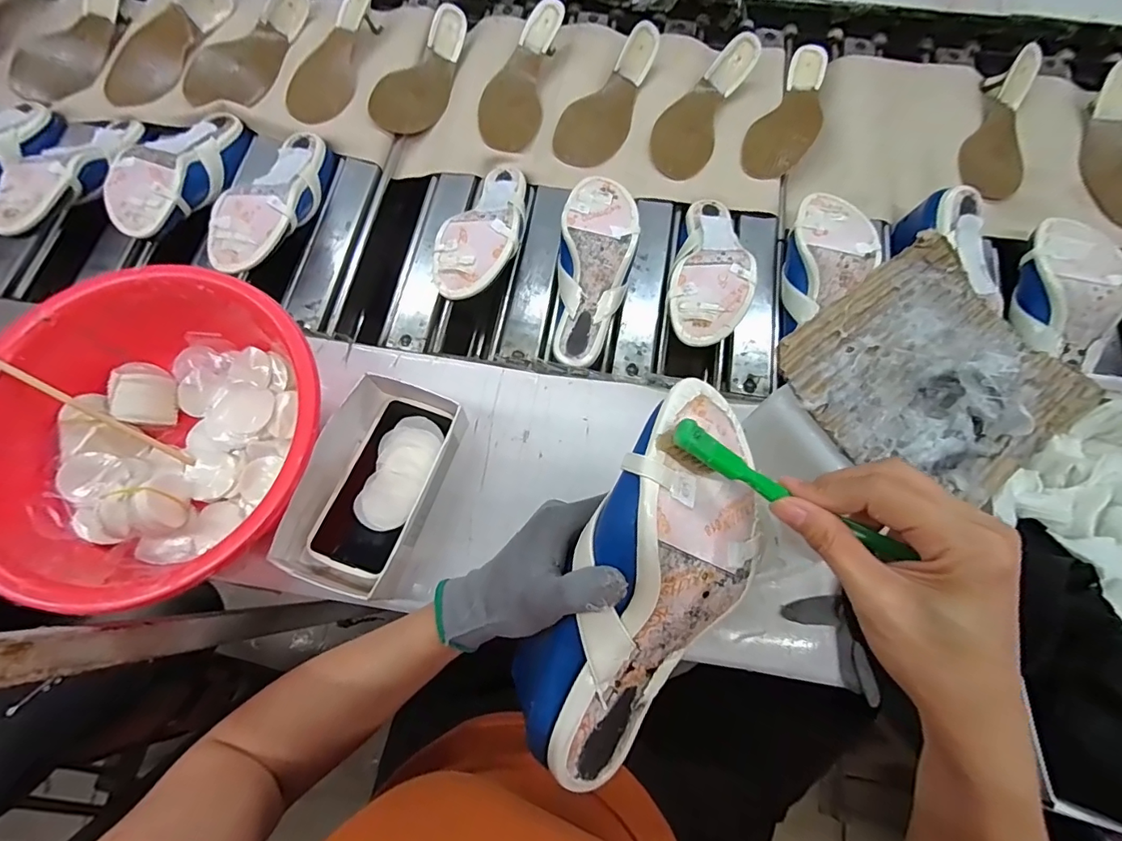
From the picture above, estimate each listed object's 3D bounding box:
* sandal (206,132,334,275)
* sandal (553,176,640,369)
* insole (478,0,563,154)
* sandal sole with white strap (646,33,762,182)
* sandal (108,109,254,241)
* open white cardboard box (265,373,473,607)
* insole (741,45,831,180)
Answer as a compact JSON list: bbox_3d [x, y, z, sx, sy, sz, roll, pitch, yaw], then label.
[{"bbox_3d":[-0.338,-0.266,0.589,0.086,0.050,0.230,13,59,4],"label":"sandal"},{"bbox_3d":[0.037,-0.172,0.560,0.087,0.053,0.228,9,88,3],"label":"sandal"},{"bbox_3d":[-0.062,-0.475,0.672,0.091,0.047,0.219,11,73,2],"label":"insole"},{"bbox_3d":[0.187,-0.425,0.656,0.085,0.037,0.225,26,74,7],"label":"sandal sole with white strap"},{"bbox_3d":[-0.477,-0.315,0.610,0.089,0.054,0.221,11,56,4],"label":"sandal"},{"bbox_3d":[-0.172,0.057,0.457,0.107,0.053,0.197,19,73,5],"label":"open white cardboard box"},{"bbox_3d":[0.319,-0.420,0.666,0.079,0.012,0.235,29,74,8],"label":"insole"}]

